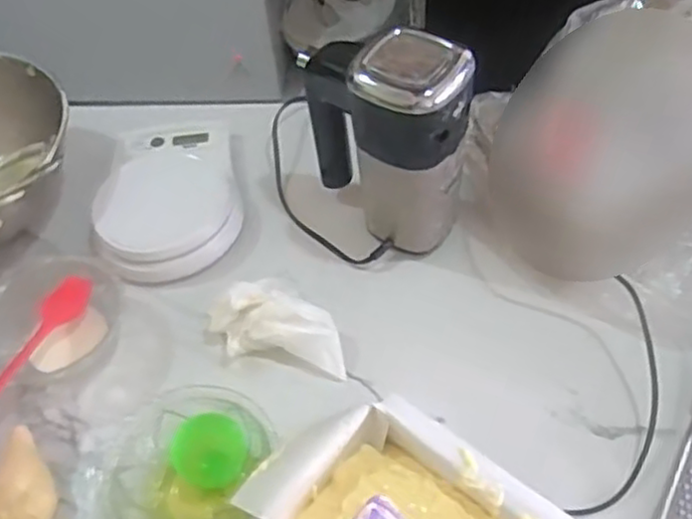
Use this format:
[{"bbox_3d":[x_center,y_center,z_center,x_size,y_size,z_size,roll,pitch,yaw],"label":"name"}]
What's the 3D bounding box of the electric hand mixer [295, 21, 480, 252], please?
[{"bbox_3d":[0.041,-0.105,0.603,0.087,0.186,0.146,-34,57,-18],"label":"electric hand mixer"}]

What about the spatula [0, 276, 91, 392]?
[{"bbox_3d":[-0.264,0.084,0.551,0.029,0.021,0.206,8,41,12],"label":"spatula"}]

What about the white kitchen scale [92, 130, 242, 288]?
[{"bbox_3d":[-0.170,-0.064,0.682,0.131,0.032,0.197,-3,53,4],"label":"white kitchen scale"}]

